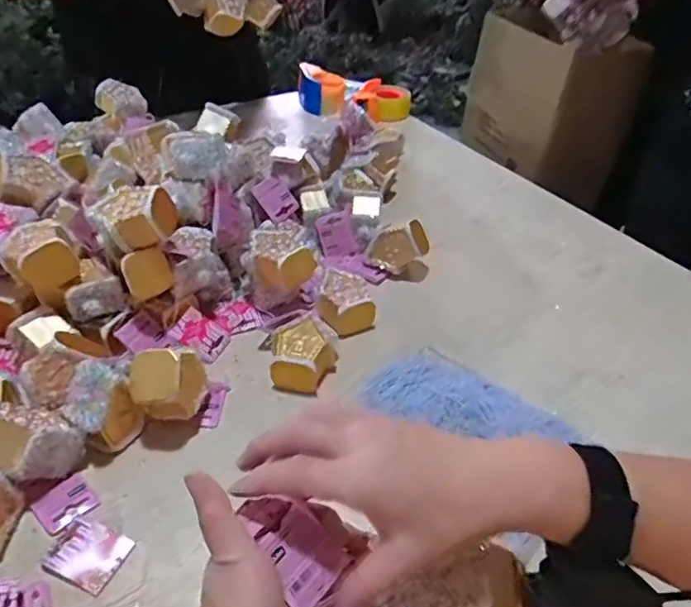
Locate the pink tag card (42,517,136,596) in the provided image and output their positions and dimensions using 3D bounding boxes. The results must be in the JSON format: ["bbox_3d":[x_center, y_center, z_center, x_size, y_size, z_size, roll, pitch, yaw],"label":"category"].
[{"bbox_3d":[-0.211,0.204,0.448,0.055,0.008,0.046,17,42,15],"label":"pink tag card"}]

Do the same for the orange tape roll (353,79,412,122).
[{"bbox_3d":[0.086,-0.457,1.230,0.121,0.054,0.112,7,40,4],"label":"orange tape roll"}]

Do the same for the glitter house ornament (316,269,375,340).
[{"bbox_3d":[-0.002,-0.003,0.672,0.060,0.033,0.090,-8,41,-14],"label":"glitter house ornament"}]

